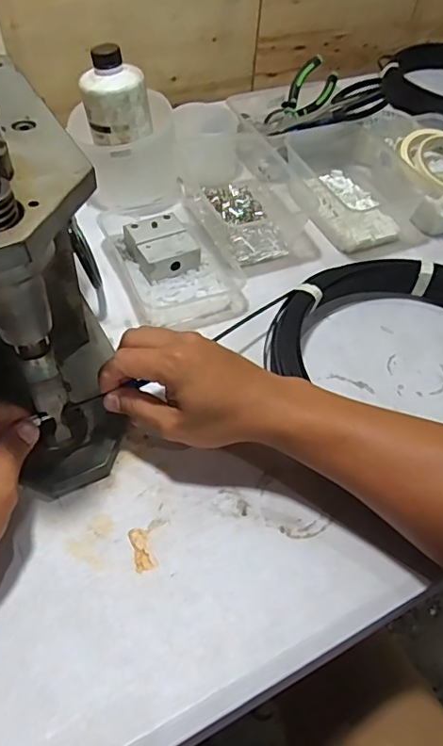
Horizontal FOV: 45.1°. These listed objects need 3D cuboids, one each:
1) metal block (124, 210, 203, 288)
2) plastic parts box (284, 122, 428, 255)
[{"bbox_3d":[-0.066,-0.143,0.600,0.067,0.033,0.069,-20,55,-21],"label":"metal block"},{"bbox_3d":[0.167,-0.245,0.689,0.154,0.062,0.204,-14,53,-16],"label":"plastic parts box"}]

